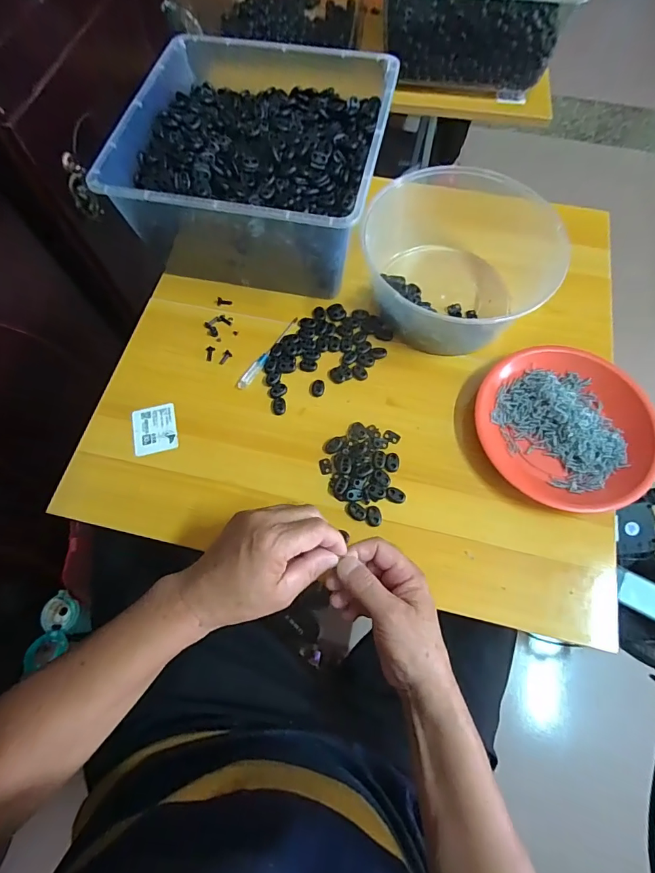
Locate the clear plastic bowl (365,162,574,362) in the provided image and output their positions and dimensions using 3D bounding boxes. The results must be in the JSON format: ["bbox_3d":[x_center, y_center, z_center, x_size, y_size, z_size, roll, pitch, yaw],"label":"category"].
[{"bbox_3d":[0.160,-0.206,0.513,0.198,0.110,0.173,-10,67,-3],"label":"clear plastic bowl"}]

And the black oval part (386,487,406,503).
[{"bbox_3d":[0.074,0.063,0.454,0.021,0.005,0.015,19,69,9],"label":"black oval part"}]

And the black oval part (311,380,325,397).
[{"bbox_3d":[-0.011,-0.058,0.505,0.015,0.004,0.022,7,67,4],"label":"black oval part"}]

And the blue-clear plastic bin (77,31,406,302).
[{"bbox_3d":[-0.082,-0.355,0.557,0.294,0.140,0.326,10,68,5],"label":"blue-clear plastic bin"}]

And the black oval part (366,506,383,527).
[{"bbox_3d":[0.049,0.083,0.446,0.016,0.004,0.021,-4,67,-1],"label":"black oval part"}]

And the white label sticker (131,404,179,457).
[{"bbox_3d":[-0.201,-0.008,0.493,0.049,0.004,0.059,-11,69,-9],"label":"white label sticker"}]

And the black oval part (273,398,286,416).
[{"bbox_3d":[-0.057,-0.036,0.498,0.016,0.004,0.022,-5,67,-1],"label":"black oval part"}]

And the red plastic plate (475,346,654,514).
[{"bbox_3d":[0.263,-0.013,0.472,0.189,0.031,0.177,0,67,1],"label":"red plastic plate"}]

